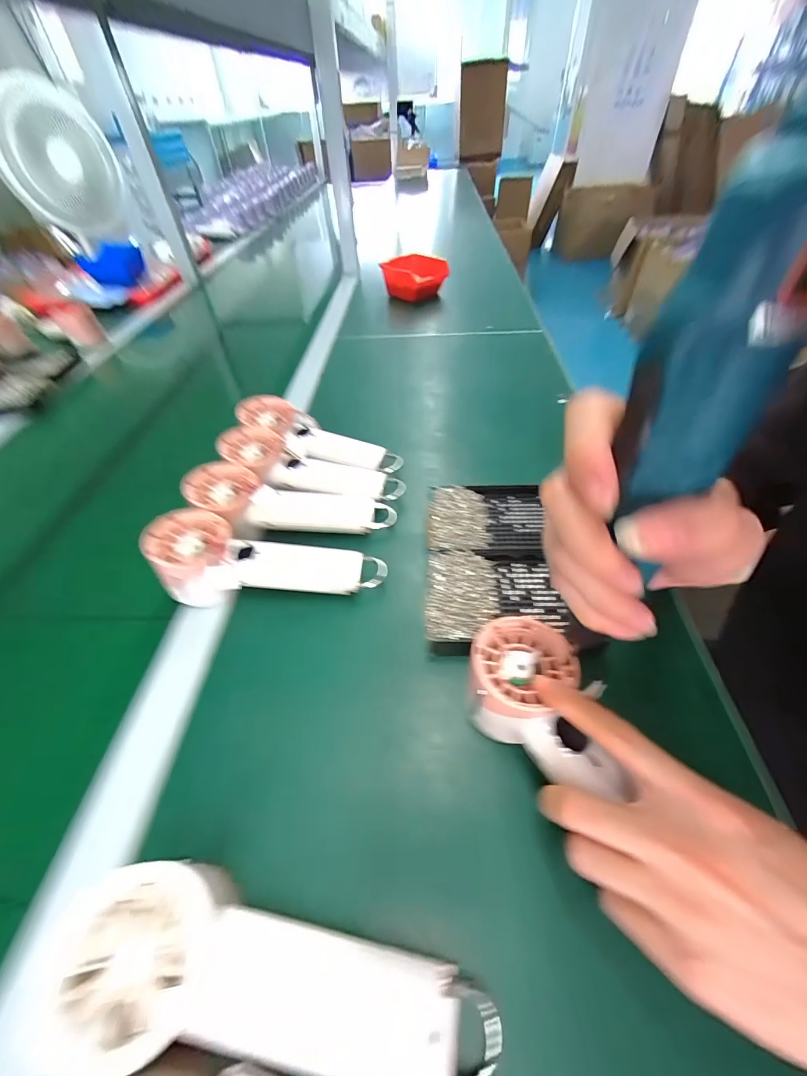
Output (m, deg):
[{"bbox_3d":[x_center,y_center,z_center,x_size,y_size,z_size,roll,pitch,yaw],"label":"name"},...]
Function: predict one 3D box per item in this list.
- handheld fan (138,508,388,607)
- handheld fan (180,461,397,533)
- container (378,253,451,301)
[{"bbox_3d":[-0.121,0.031,0.351,0.198,0.056,0.069,8,48,-8],"label":"handheld fan"},{"bbox_3d":[-0.110,-0.033,0.387,0.196,0.033,0.058,11,48,-10],"label":"handheld fan"},{"bbox_3d":[0.028,-0.580,0.870,0.129,0.074,0.103,13,51,16],"label":"container"}]

